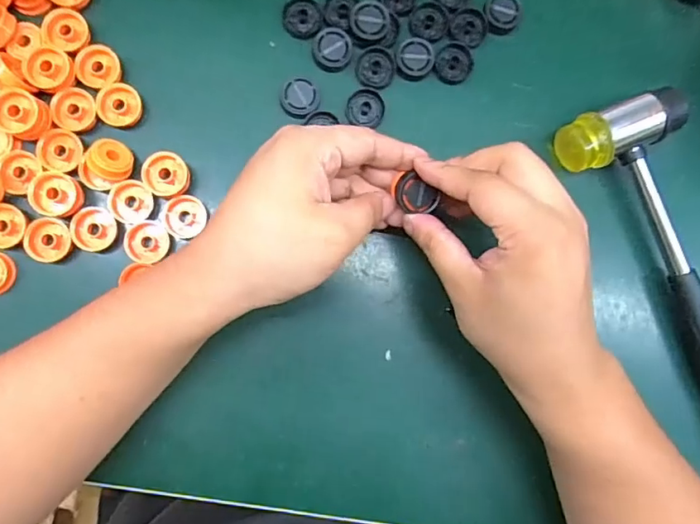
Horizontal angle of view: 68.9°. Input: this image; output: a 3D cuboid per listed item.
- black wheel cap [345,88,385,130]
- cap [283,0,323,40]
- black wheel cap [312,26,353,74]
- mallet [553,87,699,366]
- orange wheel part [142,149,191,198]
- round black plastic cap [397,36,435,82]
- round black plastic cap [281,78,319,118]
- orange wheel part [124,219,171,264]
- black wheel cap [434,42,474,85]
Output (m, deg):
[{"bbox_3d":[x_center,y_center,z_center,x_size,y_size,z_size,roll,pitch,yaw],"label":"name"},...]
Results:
[{"bbox_3d":[0.010,-0.100,0.331,0.025,0.006,0.022,6,85,-5],"label":"black wheel cap"},{"bbox_3d":[-0.030,-0.157,0.324,0.025,0.004,0.025,0,86,-6],"label":"cap"},{"bbox_3d":[-0.011,-0.135,0.325,0.025,0.004,0.028,6,85,-5],"label":"black wheel cap"},{"bbox_3d":[0.229,0.008,0.337,0.080,0.030,0.251,-29,89,-7],"label":"mallet"},{"bbox_3d":[-0.110,-0.053,0.306,0.024,0.008,0.028,-44,91,-7],"label":"orange wheel part"},{"bbox_3d":[0.042,-0.132,0.331,0.024,0.005,0.028,1,86,-6],"label":"round black plastic cap"},{"bbox_3d":[-0.031,-0.103,0.320,0.023,0.006,0.025,0,86,-6],"label":"round black plastic cap"},{"bbox_3d":[-0.122,-0.012,0.307,0.025,0.004,0.025,7,85,-5],"label":"orange wheel part"},{"bbox_3d":[0.069,-0.132,0.339,0.024,0.010,0.024,0,86,-6],"label":"black wheel cap"}]

